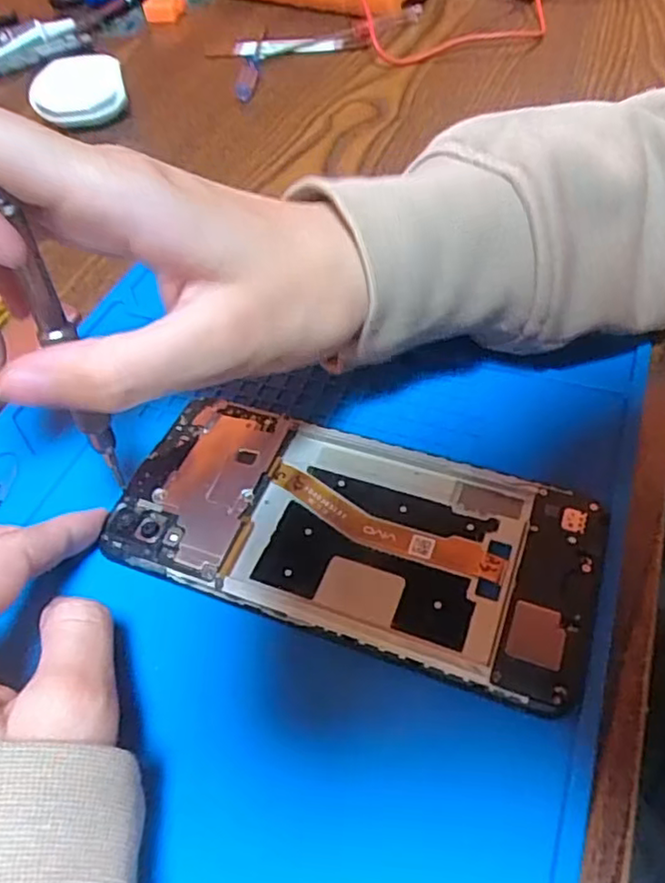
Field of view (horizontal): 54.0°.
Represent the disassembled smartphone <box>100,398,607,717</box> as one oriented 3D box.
[{"bbox_3d":[0.006,0.027,0.207,0.148,0.008,0.072,16,55,15],"label":"disassembled smartphone"}]

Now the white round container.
[{"bbox_3d":[-0.161,-0.221,0.418,0.056,0.020,0.056,0,77,2],"label":"white round container"}]

